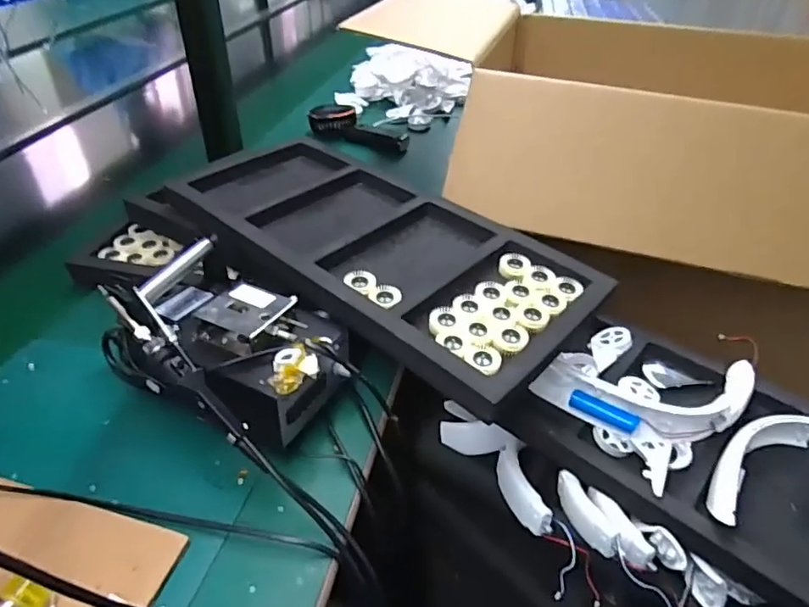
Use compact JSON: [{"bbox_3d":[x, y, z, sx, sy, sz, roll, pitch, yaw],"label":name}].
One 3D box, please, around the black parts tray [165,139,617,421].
[{"bbox_3d":[-0.036,-0.069,0.618,0.489,0.036,0.233,32,48,30],"label":"black parts tray"}]

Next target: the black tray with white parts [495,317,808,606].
[{"bbox_3d":[0.291,0.127,0.560,0.316,0.069,0.206,31,48,30],"label":"black tray with white parts"}]

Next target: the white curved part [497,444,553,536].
[{"bbox_3d":[0.116,0.188,0.549,0.023,0.032,0.089,-10,42,-15],"label":"white curved part"}]

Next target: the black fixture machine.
[{"bbox_3d":[-0.159,0.043,0.509,0.187,0.112,0.150,20,43,20],"label":"black fixture machine"}]

